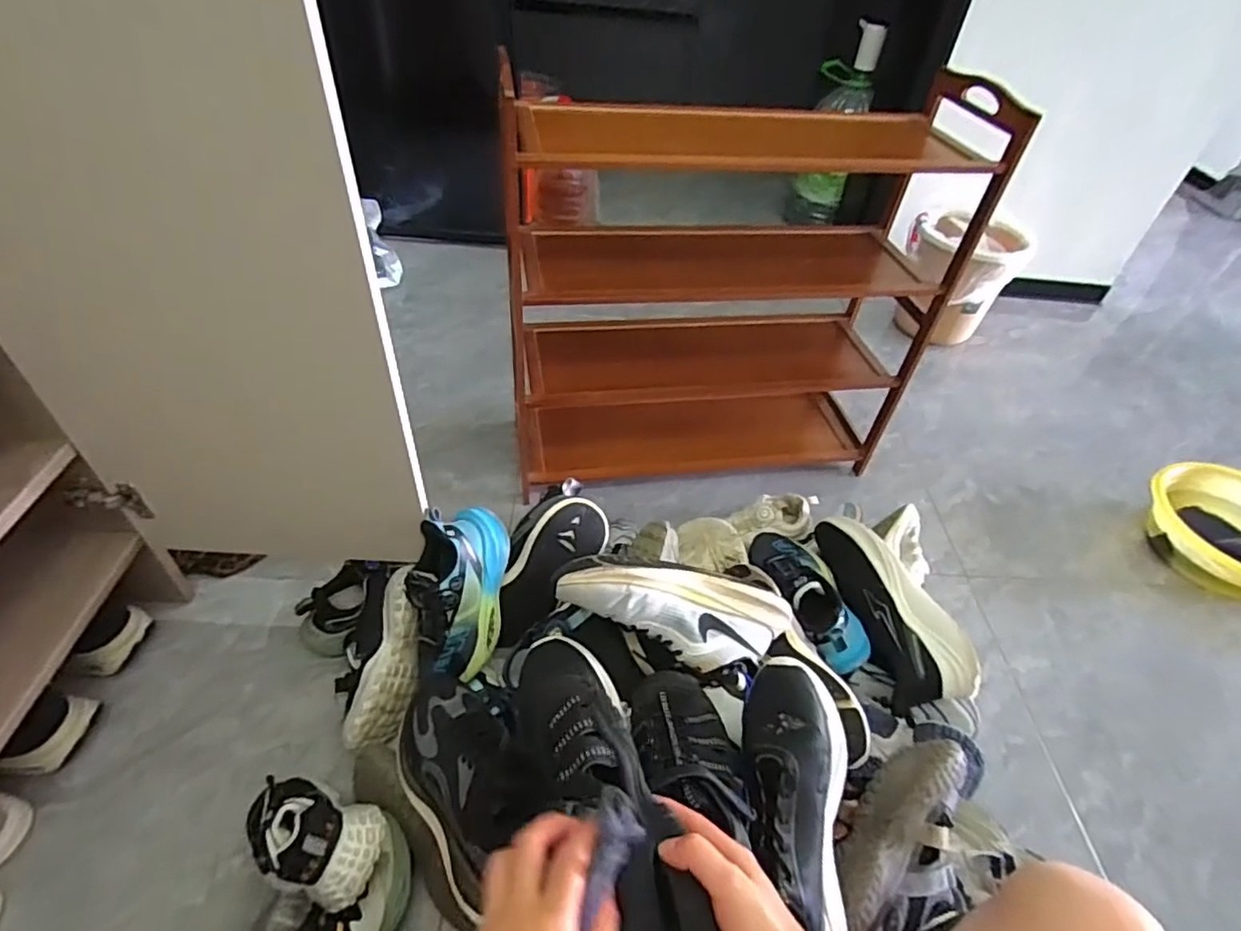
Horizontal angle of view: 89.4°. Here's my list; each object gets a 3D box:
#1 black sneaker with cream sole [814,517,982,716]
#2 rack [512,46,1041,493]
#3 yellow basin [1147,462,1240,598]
[{"bbox_3d":[0.361,0.177,0.845,0.088,0.099,0.282,-5,46,-11],"label":"black sneaker with cream sole"},{"bbox_3d":[0.161,-0.257,1.066,0.657,0.682,0.255,-3,45,-9],"label":"rack"},{"bbox_3d":[1.096,0.125,1.130,0.241,0.119,0.292,-10,47,-15],"label":"yellow basin"}]

